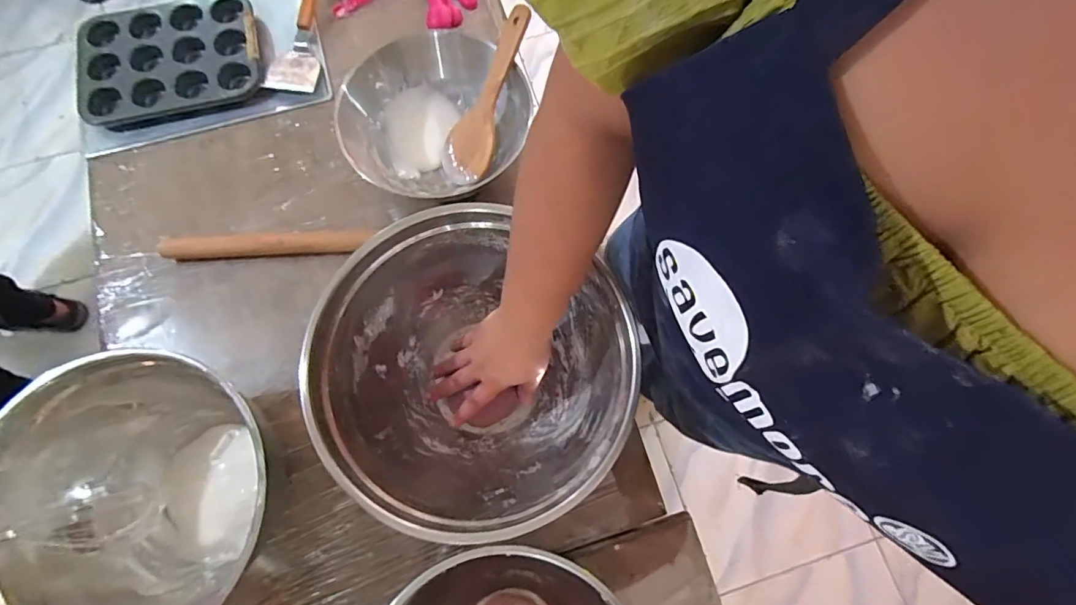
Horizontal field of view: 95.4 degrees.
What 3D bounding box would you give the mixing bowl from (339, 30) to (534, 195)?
[{"bbox_3d":[-0.133,-0.242,0.674,0.237,0.118,0.215,-1,77,-1],"label":"mixing bowl"}]

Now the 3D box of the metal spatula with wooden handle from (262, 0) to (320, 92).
[{"bbox_3d":[-0.361,-0.420,0.742,0.075,0.026,0.218,5,77,0],"label":"metal spatula with wooden handle"}]

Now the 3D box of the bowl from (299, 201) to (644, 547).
[{"bbox_3d":[-0.068,0.080,0.533,0.301,0.162,0.288,1,74,-2],"label":"bowl"}]

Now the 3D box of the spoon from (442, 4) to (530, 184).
[{"bbox_3d":[-0.066,-0.267,0.642,0.069,0.027,0.228,29,110,6],"label":"spoon"}]

